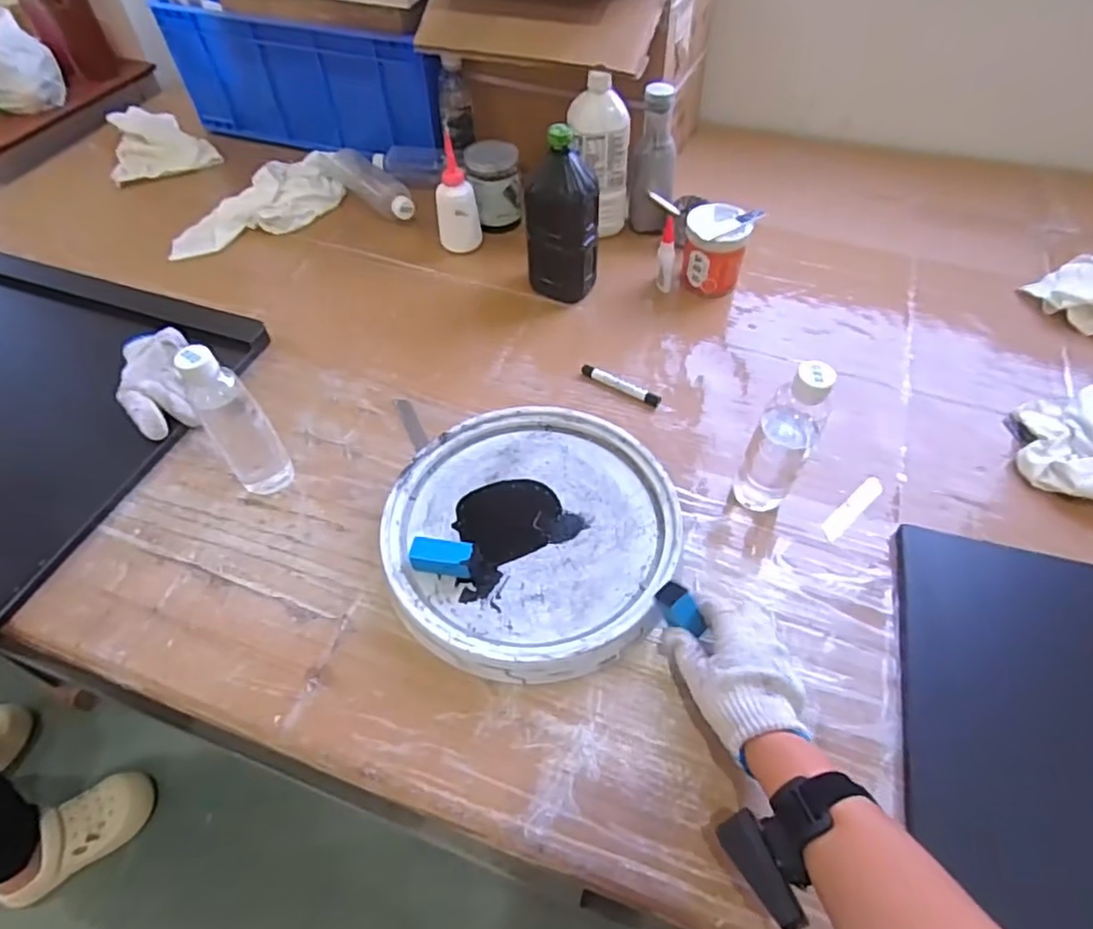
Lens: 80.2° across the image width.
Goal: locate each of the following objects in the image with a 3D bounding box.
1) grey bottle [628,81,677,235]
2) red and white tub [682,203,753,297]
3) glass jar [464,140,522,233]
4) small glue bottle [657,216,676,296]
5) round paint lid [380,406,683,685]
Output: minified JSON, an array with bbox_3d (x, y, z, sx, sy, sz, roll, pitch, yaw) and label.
[{"bbox_3d":[0.159,-0.436,0.950,0.069,0.196,0.055,8,52,7],"label":"grey bottle"},{"bbox_3d":[0.230,-0.291,0.896,0.082,0.102,0.083,-1,50,1],"label":"red and white tub"},{"bbox_3d":[-0.081,-0.426,1.000,0.076,0.113,0.076,-1,50,1],"label":"glass jar"},{"bbox_3d":[0.165,-0.285,0.889,0.024,0.098,0.026,8,51,8],"label":"small glue bottle"},{"bbox_3d":[-0.014,0.065,0.655,0.280,0.047,0.294,-1,50,1],"label":"round paint lid"}]

